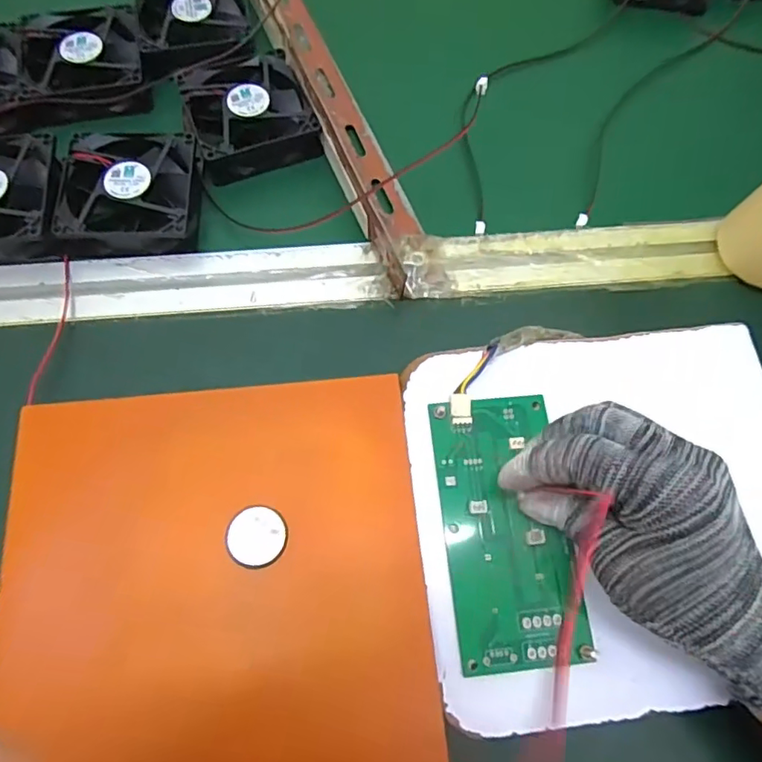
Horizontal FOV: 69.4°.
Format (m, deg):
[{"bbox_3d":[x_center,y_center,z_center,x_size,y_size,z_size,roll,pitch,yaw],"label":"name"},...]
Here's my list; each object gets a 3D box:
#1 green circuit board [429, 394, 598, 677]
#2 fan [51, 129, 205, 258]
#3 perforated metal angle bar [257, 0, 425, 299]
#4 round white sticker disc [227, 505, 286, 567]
[{"bbox_3d":[0.064,0.073,0.284,0.064,0.007,0.134,-6,71,-5],"label":"green circuit board"},{"bbox_3d":[-0.160,-0.120,0.355,0.082,0.025,0.084,1,64,-2],"label":"fan"},{"bbox_3d":[-0.050,-0.231,0.398,0.046,0.035,0.384,-20,67,-12],"label":"perforated metal angle bar"},{"bbox_3d":[-0.061,0.077,0.273,0.028,0.004,0.028,1,64,-2],"label":"round white sticker disc"}]

